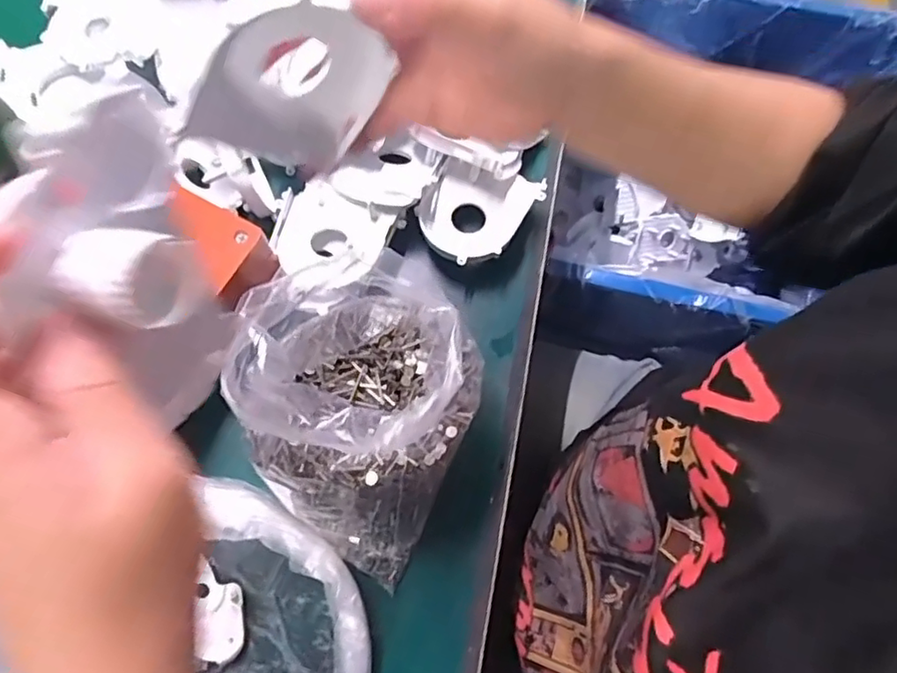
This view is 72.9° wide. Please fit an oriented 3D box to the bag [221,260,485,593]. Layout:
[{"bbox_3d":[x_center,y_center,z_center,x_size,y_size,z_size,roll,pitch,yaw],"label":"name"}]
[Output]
[{"bbox_3d":[-0.049,0.037,0.317,0.113,0.094,0.142,26,73,8],"label":"bag"}]

